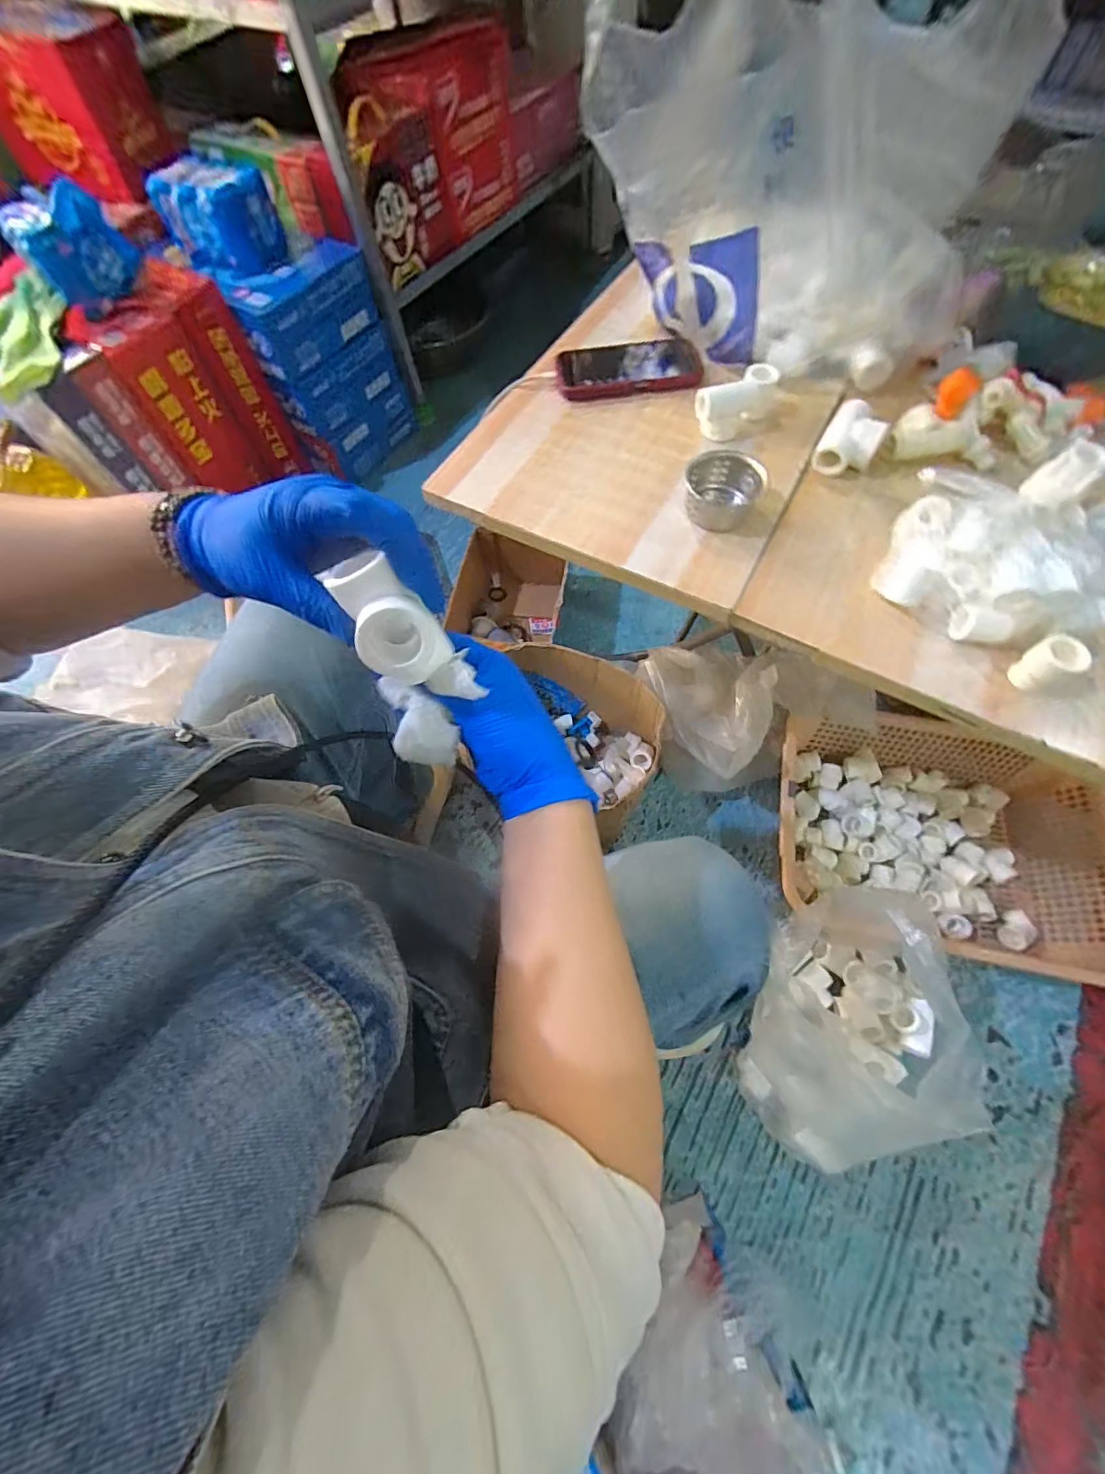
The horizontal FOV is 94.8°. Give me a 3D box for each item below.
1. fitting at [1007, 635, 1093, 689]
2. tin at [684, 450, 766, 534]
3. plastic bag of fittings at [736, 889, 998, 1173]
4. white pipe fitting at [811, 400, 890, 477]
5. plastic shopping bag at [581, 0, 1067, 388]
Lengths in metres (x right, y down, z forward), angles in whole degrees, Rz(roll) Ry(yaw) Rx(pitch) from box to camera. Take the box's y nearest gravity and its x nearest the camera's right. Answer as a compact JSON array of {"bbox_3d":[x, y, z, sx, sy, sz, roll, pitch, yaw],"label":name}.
[{"bbox_3d":[0.393,-0.060,0.402,0.028,0.038,0.026,15,66,9],"label":"fitting"},{"bbox_3d":[0.164,-0.239,0.490,0.070,0.037,0.068,-1,64,2],"label":"tin"},{"bbox_3d":[0.361,0.359,0.634,0.256,0.152,0.266,-20,65,-7],"label":"plastic bag of fittings"},{"bbox_3d":[0.301,-0.299,0.514,0.053,0.043,0.068,29,69,15],"label":"white pipe fitting"},{"bbox_3d":[0.236,-0.590,0.493,0.243,0.287,0.378,-39,69,-15],"label":"plastic shopping bag"}]

